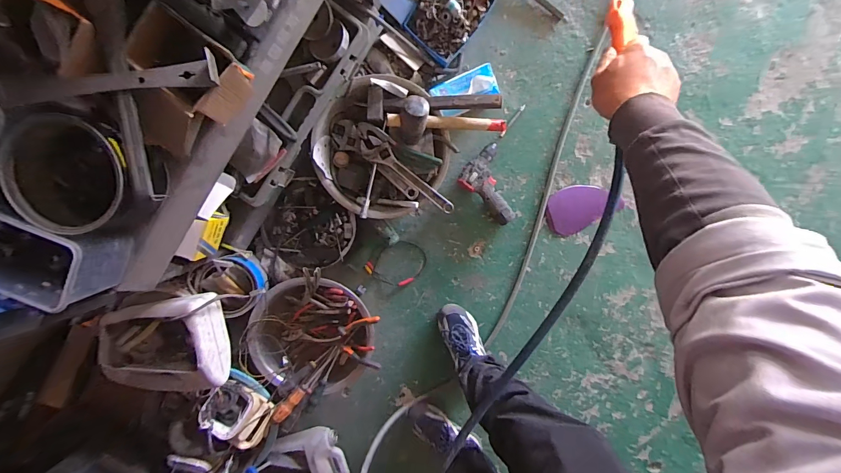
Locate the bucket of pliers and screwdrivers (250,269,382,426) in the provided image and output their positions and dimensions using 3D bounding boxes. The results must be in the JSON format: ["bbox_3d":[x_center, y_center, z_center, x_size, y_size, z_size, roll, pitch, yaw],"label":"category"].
[{"bbox_3d":[-0.303,0.278,1.037,0.350,0.162,0.341,0,99,-1],"label":"bucket of pliers and screwdrivers"}]

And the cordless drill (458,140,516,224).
[{"bbox_3d":[0.218,-0.147,1.029,0.206,0.062,0.156,43,96,-7],"label":"cordless drill"}]

